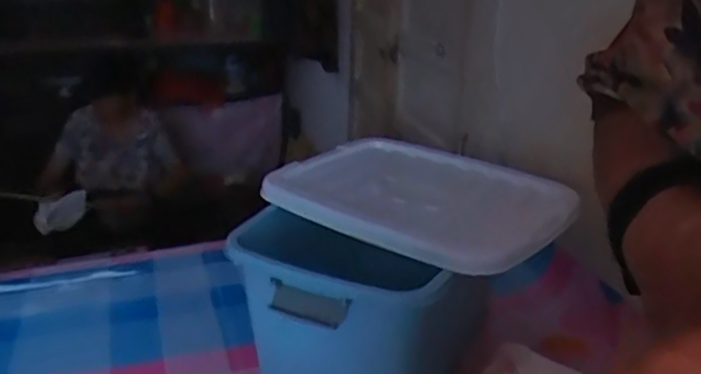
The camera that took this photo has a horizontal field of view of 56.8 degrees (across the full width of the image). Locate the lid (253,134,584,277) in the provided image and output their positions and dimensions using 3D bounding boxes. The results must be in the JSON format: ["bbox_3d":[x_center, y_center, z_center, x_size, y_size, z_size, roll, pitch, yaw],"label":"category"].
[{"bbox_3d":[0.115,0.011,0.971,0.397,0.029,0.311,17,29,34],"label":"lid"}]

